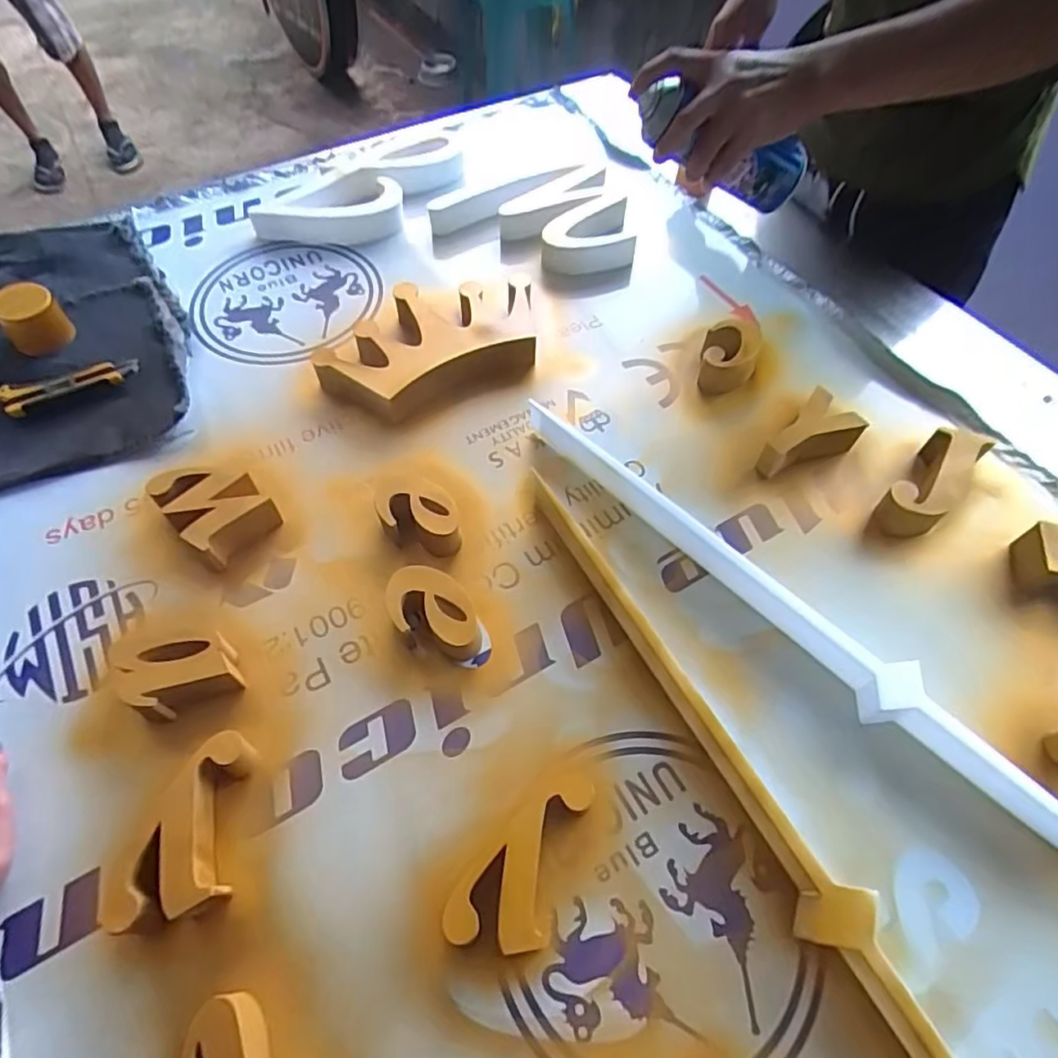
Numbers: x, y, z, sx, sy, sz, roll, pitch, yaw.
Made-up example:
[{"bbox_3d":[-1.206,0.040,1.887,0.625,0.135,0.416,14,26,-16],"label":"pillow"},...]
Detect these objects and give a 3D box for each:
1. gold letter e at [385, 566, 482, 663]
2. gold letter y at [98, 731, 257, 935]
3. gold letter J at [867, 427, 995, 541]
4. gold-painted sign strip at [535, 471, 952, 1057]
[{"bbox_3d":[-0.081,0.075,0.554,0.097,0.043,0.063,17,59,8],"label":"gold letter e"},{"bbox_3d":[-0.250,0.222,0.461,0.072,0.052,0.129,-1,58,-3],"label":"gold letter y"},{"bbox_3d":[0.411,-0.046,0.635,0.057,0.051,0.142,40,65,20],"label":"gold letter J"},{"bbox_3d":[0.156,0.168,0.496,0.053,0.047,0.575,-23,62,-16],"label":"gold-painted sign strip"}]

